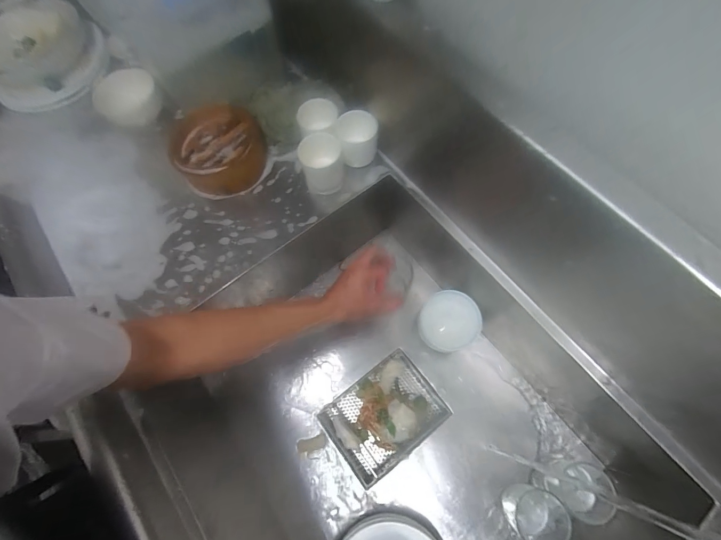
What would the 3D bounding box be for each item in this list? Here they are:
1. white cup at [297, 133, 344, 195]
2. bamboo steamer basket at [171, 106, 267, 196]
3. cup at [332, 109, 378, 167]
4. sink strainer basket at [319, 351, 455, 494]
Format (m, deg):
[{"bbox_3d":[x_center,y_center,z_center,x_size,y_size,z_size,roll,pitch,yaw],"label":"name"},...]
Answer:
[{"bbox_3d":[-0.063,-0.173,0.541,0.067,0.063,0.068,0,72,1],"label":"white cup"},{"bbox_3d":[-0.253,-0.213,0.574,0.166,0.045,0.160,0,72,1],"label":"bamboo steamer basket"},{"bbox_3d":[-0.007,-0.221,0.557,0.066,0.067,0.056,-14,73,-3],"label":"cup"},{"bbox_3d":[0.047,0.283,0.653,0.208,0.065,0.157,-36,75,-9],"label":"sink strainer basket"}]

